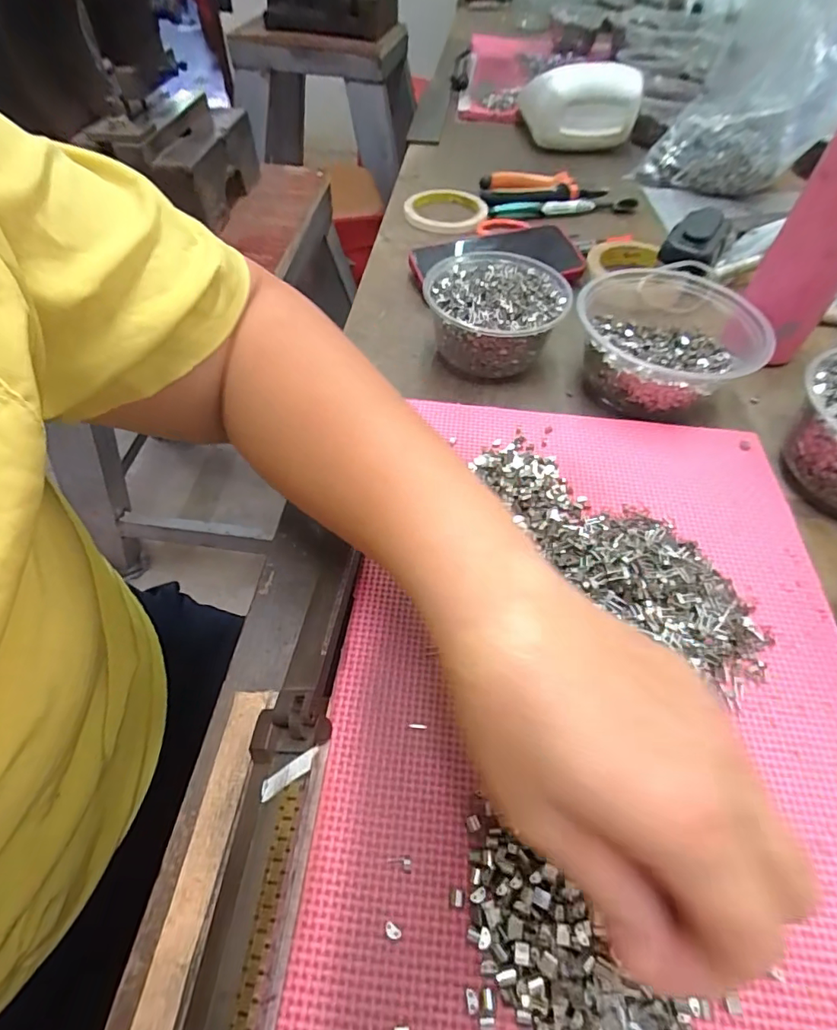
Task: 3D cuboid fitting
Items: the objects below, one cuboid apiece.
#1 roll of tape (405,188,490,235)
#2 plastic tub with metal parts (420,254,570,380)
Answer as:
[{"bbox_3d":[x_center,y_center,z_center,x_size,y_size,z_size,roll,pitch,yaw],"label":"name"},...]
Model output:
[{"bbox_3d":[0.035,-0.370,0.595,0.095,0.019,0.102,1,54,-2],"label":"roll of tape"},{"bbox_3d":[0.063,-0.164,0.409,0.108,0.061,0.105,1,54,-2],"label":"plastic tub with metal parts"}]

